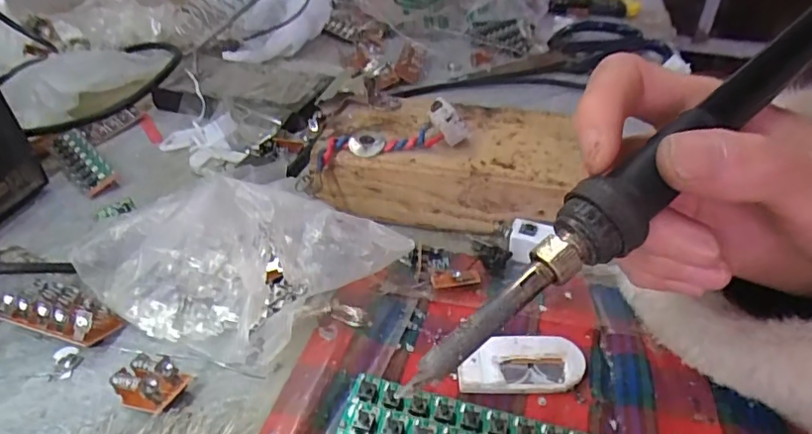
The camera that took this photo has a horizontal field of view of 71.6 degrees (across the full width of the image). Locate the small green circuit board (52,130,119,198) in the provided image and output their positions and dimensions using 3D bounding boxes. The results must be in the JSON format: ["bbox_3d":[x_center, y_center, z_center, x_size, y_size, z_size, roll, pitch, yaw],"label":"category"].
[{"bbox_3d":[-0.197,-0.034,0.342,0.019,0.006,0.070,-27,46,-34],"label":"small green circuit board"}]

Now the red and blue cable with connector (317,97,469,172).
[{"bbox_3d":[-0.008,-0.046,0.294,0.078,0.024,0.020,-6,38,-9],"label":"red and blue cable with connector"}]

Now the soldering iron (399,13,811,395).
[{"bbox_3d":[0.082,-0.020,0.162,0.203,0.015,0.018,-37,48,-12],"label":"soldering iron"}]

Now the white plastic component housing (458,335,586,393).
[{"bbox_3d":[0.046,0.059,0.229,0.050,0.005,0.024,-2,53,-4],"label":"white plastic component housing"}]

